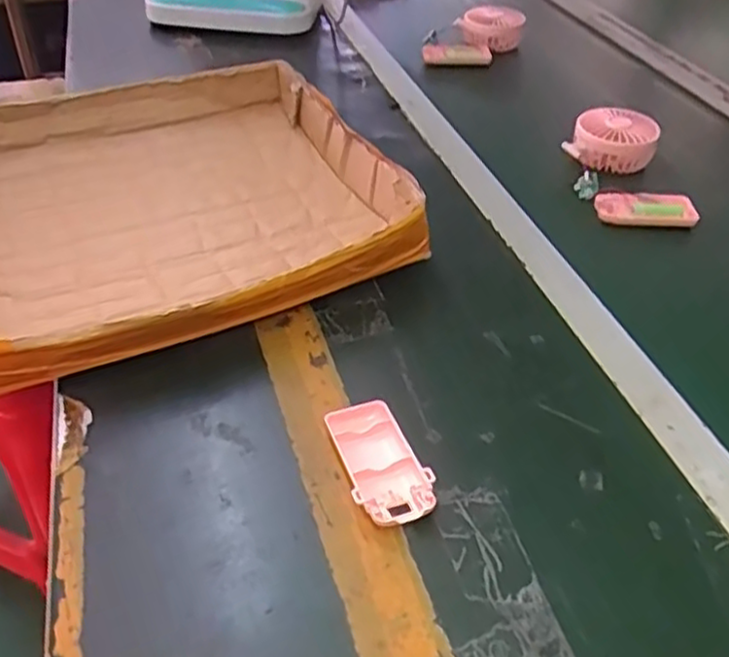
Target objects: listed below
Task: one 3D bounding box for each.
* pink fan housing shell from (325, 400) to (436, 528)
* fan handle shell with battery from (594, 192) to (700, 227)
[{"bbox_3d":[0.010,0.087,0.467,0.048,0.018,0.092,-12,43,-16],"label":"pink fan housing shell"},{"bbox_3d":[0.278,-0.117,0.704,0.096,0.015,0.040,7,41,6],"label":"fan handle shell with battery"}]

